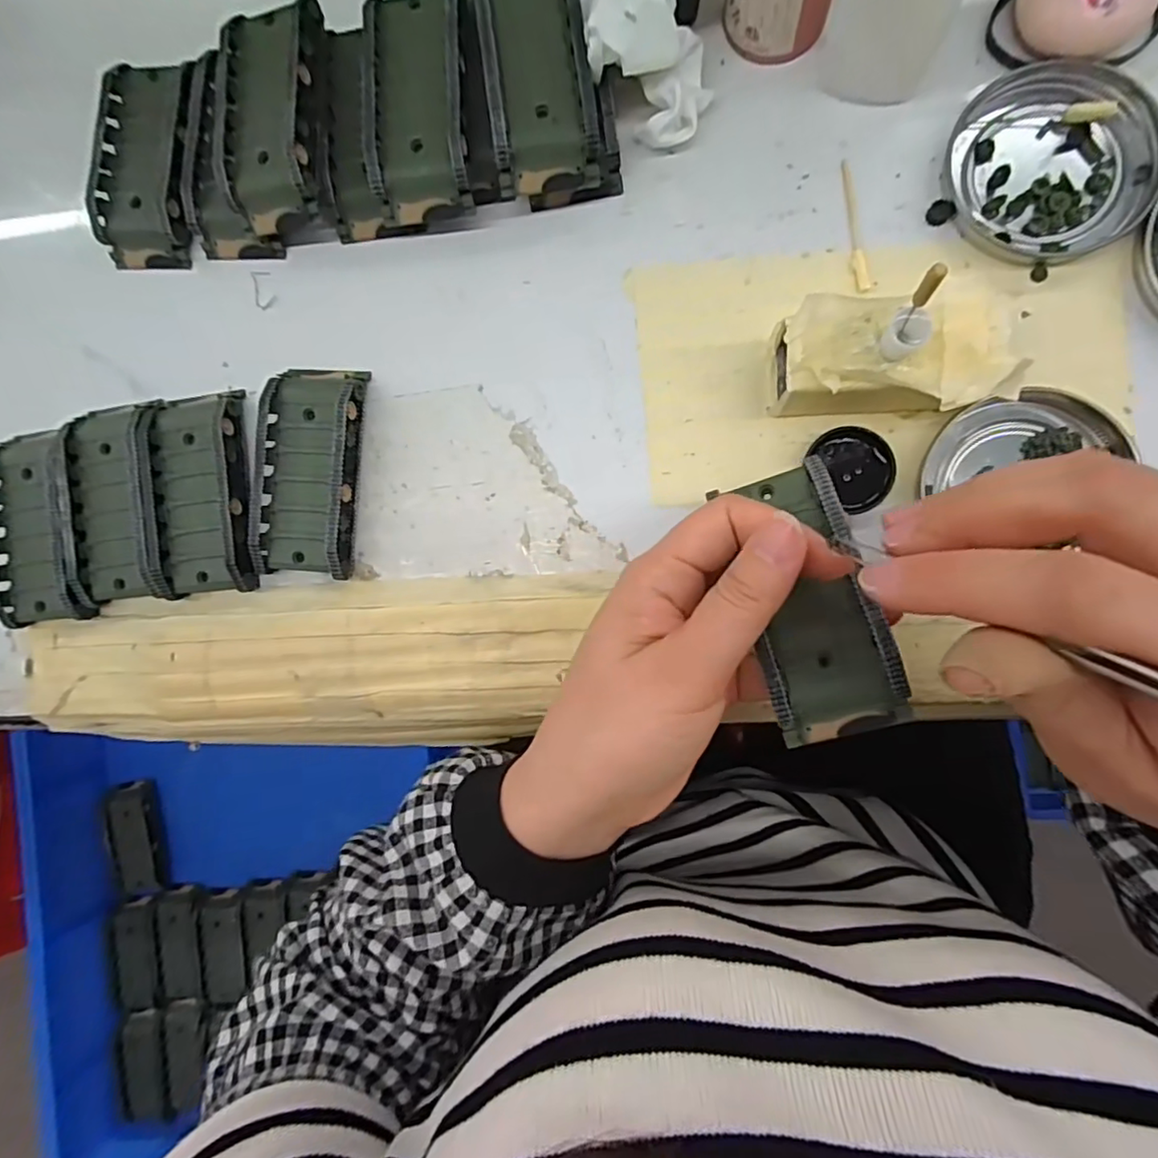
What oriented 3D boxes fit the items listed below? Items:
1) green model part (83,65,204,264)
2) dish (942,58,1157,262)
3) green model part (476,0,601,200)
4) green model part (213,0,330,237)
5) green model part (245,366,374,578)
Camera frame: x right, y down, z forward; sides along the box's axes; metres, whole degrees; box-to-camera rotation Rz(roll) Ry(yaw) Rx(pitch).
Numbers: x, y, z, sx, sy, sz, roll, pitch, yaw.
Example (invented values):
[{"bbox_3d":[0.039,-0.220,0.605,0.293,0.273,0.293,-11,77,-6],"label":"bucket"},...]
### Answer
[{"bbox_3d":[-0.212,-0.205,0.296,0.051,0.016,0.094,8,90,8],"label":"green model part"},{"bbox_3d":[0.192,-0.169,0.244,0.076,0.009,0.073,0,88,7],"label":"dish"},{"bbox_3d":[-0.015,-0.217,0.260,0.049,0.036,0.094,-7,88,7],"label":"green model part"},{"bbox_3d":[-0.139,-0.210,0.278,0.045,0.034,0.094,0,88,7],"label":"green model part"},{"bbox_3d":[-0.126,-0.051,0.279,0.044,0.019,0.095,4,89,8],"label":"green model part"}]

